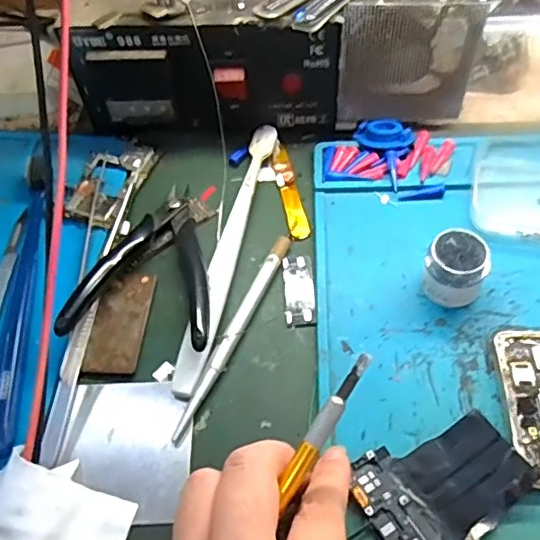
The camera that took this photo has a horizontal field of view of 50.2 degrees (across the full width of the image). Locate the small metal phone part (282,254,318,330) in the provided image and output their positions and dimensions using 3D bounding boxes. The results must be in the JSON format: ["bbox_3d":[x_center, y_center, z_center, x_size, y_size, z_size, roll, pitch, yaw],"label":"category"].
[{"bbox_3d":[0.016,0.010,0.319,0.016,0.004,0.046,-4,56,1],"label":"small metal phone part"}]

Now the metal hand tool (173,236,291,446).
[{"bbox_3d":[-0.018,0.031,0.303,0.007,0.006,0.126,19,59,16],"label":"metal hand tool"}]

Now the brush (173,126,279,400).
[{"bbox_3d":[-0.022,-0.014,0.329,0.017,0.011,0.181,8,57,10],"label":"brush"}]

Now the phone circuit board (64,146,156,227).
[{"bbox_3d":[-0.102,-0.056,0.365,0.038,0.007,0.067,12,58,12],"label":"phone circuit board"}]

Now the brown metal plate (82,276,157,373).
[{"bbox_3d":[-0.081,0.027,0.310,0.029,0.004,0.060,1,56,5],"label":"brown metal plate"}]

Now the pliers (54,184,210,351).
[{"bbox_3d":[-0.060,-0.007,0.321,0.075,0.020,0.111,6,57,8],"label":"pliers"}]

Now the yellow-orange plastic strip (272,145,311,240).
[{"bbox_3d":[0.012,-0.049,0.358,0.012,0.005,0.072,-10,56,-3],"label":"yellow-orange plastic strip"}]

